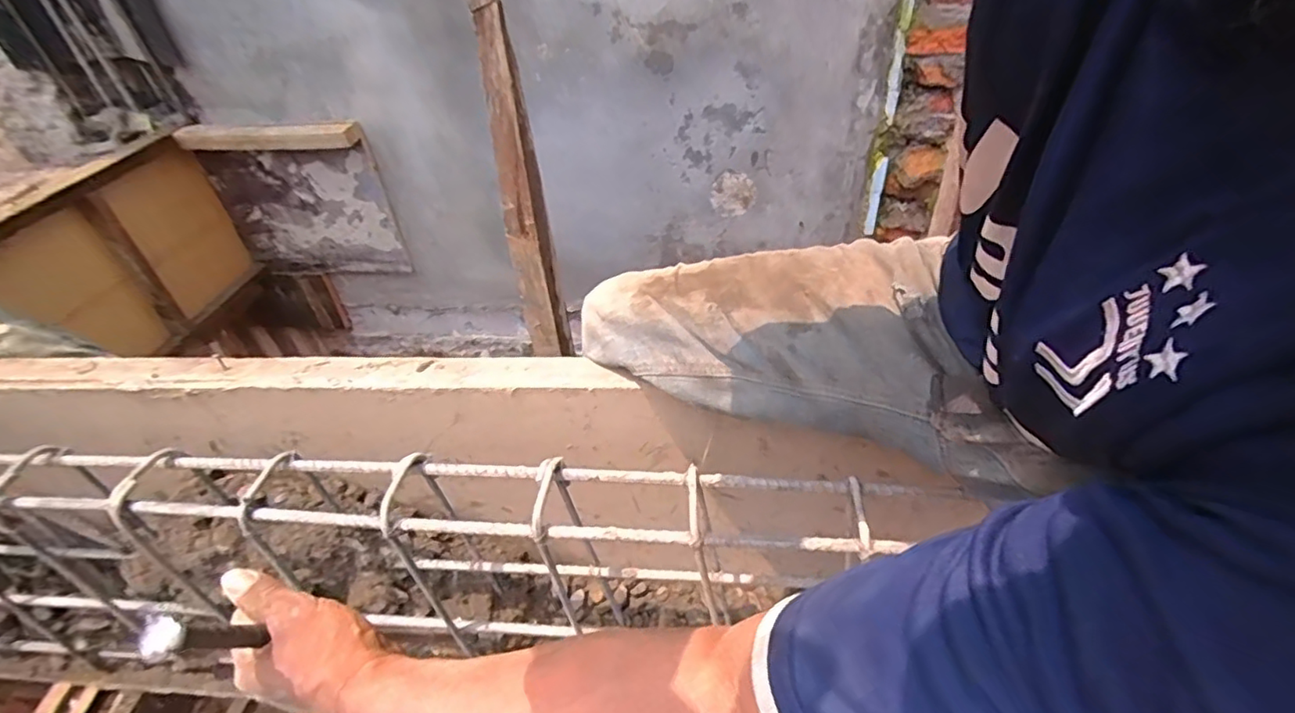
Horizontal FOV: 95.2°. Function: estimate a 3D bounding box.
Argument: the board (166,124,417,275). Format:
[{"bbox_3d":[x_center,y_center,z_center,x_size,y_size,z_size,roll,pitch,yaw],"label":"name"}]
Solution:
[{"bbox_3d":[-0.879,-0.387,1.522,0.436,0.425,0.047,0,47,3],"label":"board"}]

